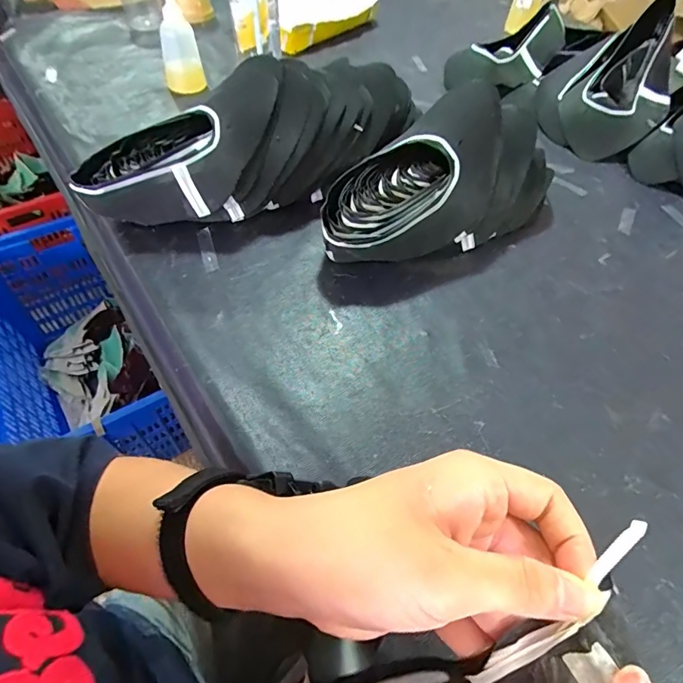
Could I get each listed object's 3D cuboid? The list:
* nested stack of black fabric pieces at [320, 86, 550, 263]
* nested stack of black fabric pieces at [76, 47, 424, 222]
[{"bbox_3d":[0.115,-0.190,0.536,0.313,0.144,0.139,-27,58,-22],"label":"nested stack of black fabric pieces"},{"bbox_3d":[-0.092,-0.254,0.570,0.458,0.145,0.137,-25,57,-21],"label":"nested stack of black fabric pieces"}]

